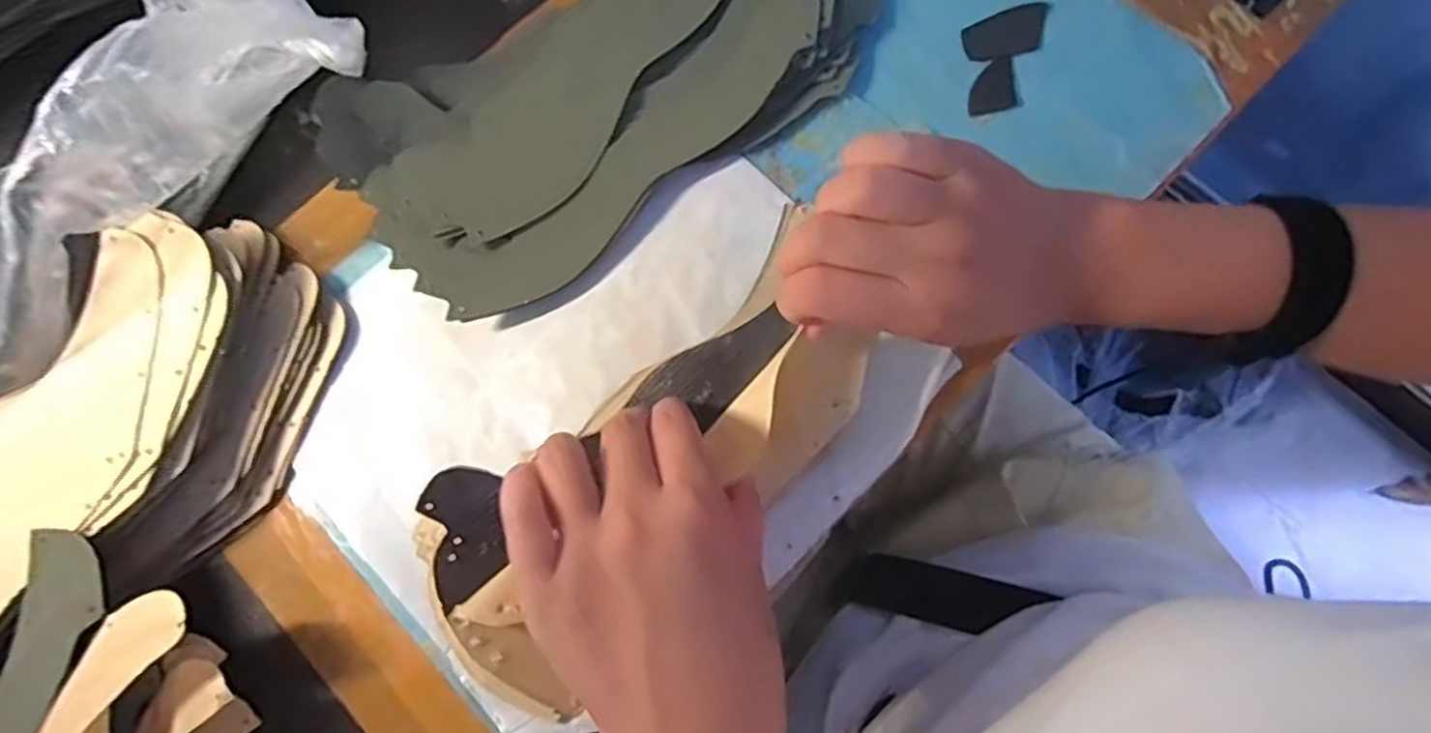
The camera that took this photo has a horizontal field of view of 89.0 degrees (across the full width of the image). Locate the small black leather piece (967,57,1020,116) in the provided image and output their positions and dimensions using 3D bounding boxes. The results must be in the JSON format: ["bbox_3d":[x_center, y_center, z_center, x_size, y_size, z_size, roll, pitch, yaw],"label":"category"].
[{"bbox_3d":[0.148,-0.151,0.392,0.027,0.004,0.031,-7,78,0],"label":"small black leather piece"}]

